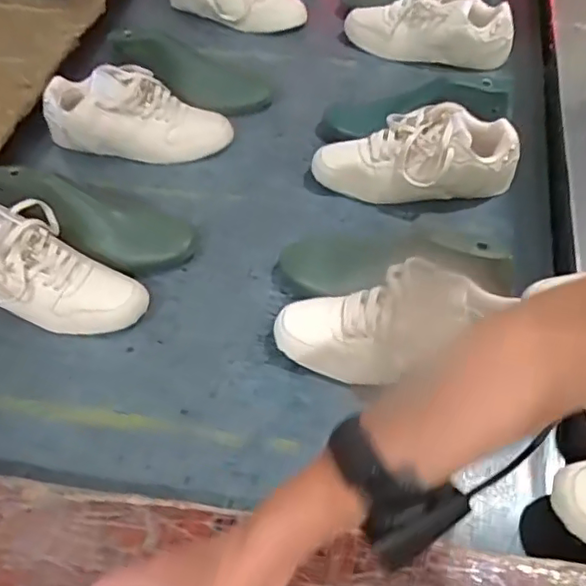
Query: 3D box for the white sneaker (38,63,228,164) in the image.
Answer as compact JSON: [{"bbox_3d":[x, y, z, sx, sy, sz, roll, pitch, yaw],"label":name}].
[{"bbox_3d":[-0.214,-0.251,0.809,0.253,0.083,0.102,4,54,3],"label":"white sneaker"}]

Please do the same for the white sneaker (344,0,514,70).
[{"bbox_3d":[0.212,-0.428,0.918,0.260,0.090,0.098,12,54,9],"label":"white sneaker"}]

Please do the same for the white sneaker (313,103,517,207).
[{"bbox_3d":[0.157,-0.175,0.757,0.253,0.095,0.099,-3,53,13],"label":"white sneaker"}]

